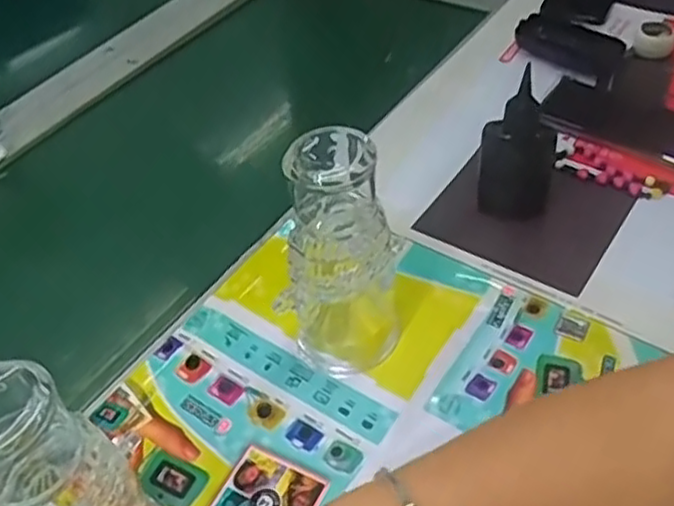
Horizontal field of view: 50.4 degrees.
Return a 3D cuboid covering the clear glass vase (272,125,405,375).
[{"bbox_3d":[0.002,0.006,0.471,0.061,0.174,0.062,19,51,22],"label":"clear glass vase"}]

